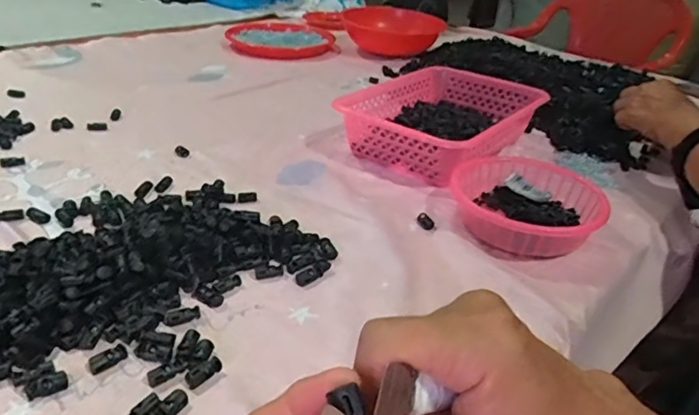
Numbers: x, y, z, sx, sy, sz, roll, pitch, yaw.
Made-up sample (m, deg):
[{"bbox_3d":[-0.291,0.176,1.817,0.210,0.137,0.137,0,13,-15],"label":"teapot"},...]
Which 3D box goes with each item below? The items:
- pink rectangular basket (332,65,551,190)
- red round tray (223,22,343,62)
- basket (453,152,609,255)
[{"bbox_3d":[0.135,-0.134,0.809,0.225,0.072,0.291,22,35,28],"label":"pink rectangular basket"},{"bbox_3d":[-0.153,-0.401,1.253,0.251,0.032,0.291,-1,31,-9],"label":"red round tray"},{"bbox_3d":[0.203,0.000,0.621,0.159,0.049,0.161,9,30,8],"label":"basket"}]

